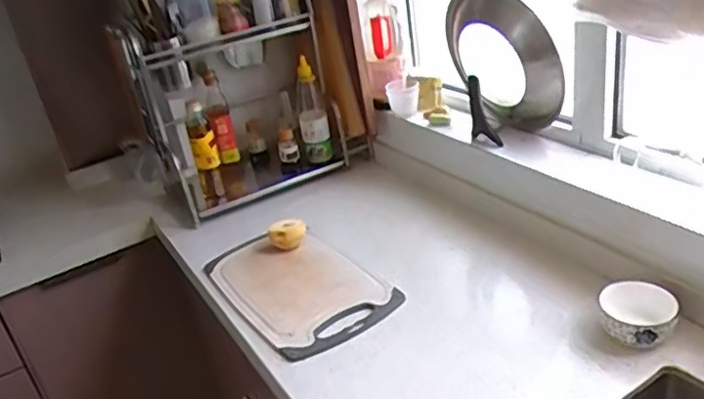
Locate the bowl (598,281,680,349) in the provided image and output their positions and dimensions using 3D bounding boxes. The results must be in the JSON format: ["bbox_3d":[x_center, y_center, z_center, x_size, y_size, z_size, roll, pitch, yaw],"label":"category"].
[{"bbox_3d":[0.402,0.161,0.888,0.102,0.054,0.089,6,32,20],"label":"bowl"}]

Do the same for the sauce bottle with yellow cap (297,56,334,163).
[{"bbox_3d":[-0.090,-0.202,1.480,0.066,0.237,0.067,-7,30,-1],"label":"sauce bottle with yellow cap"}]

